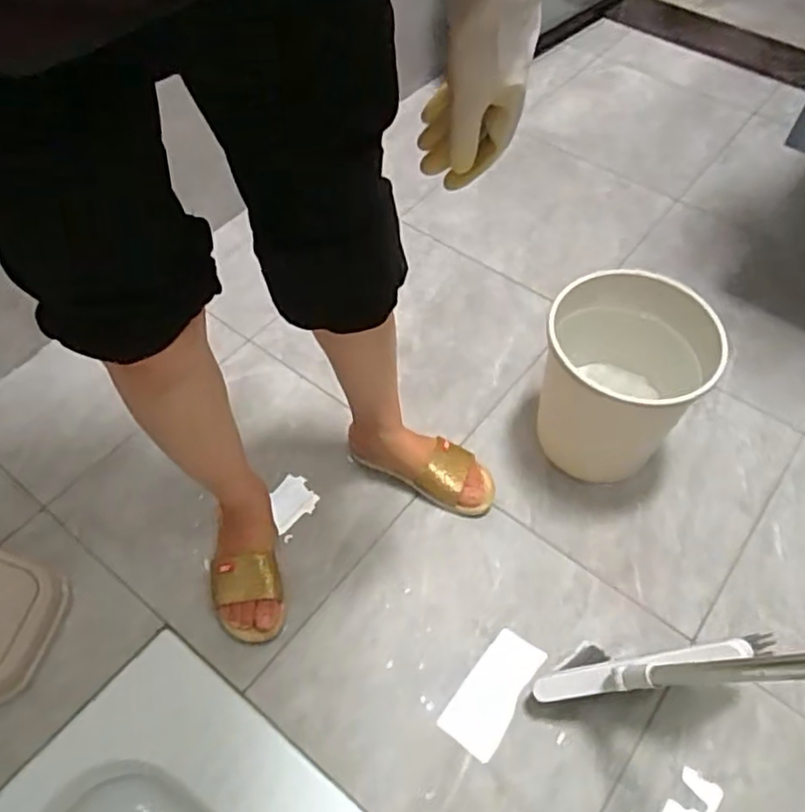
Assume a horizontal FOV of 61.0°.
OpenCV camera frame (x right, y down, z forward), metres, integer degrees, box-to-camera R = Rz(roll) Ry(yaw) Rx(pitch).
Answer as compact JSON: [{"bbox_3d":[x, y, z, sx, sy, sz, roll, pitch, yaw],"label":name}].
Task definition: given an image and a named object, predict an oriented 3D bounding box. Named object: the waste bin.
[{"bbox_3d":[0.315,-0.047,0.992,0.216,0.249,0.236,1,54,-1],"label":"waste bin"}]

